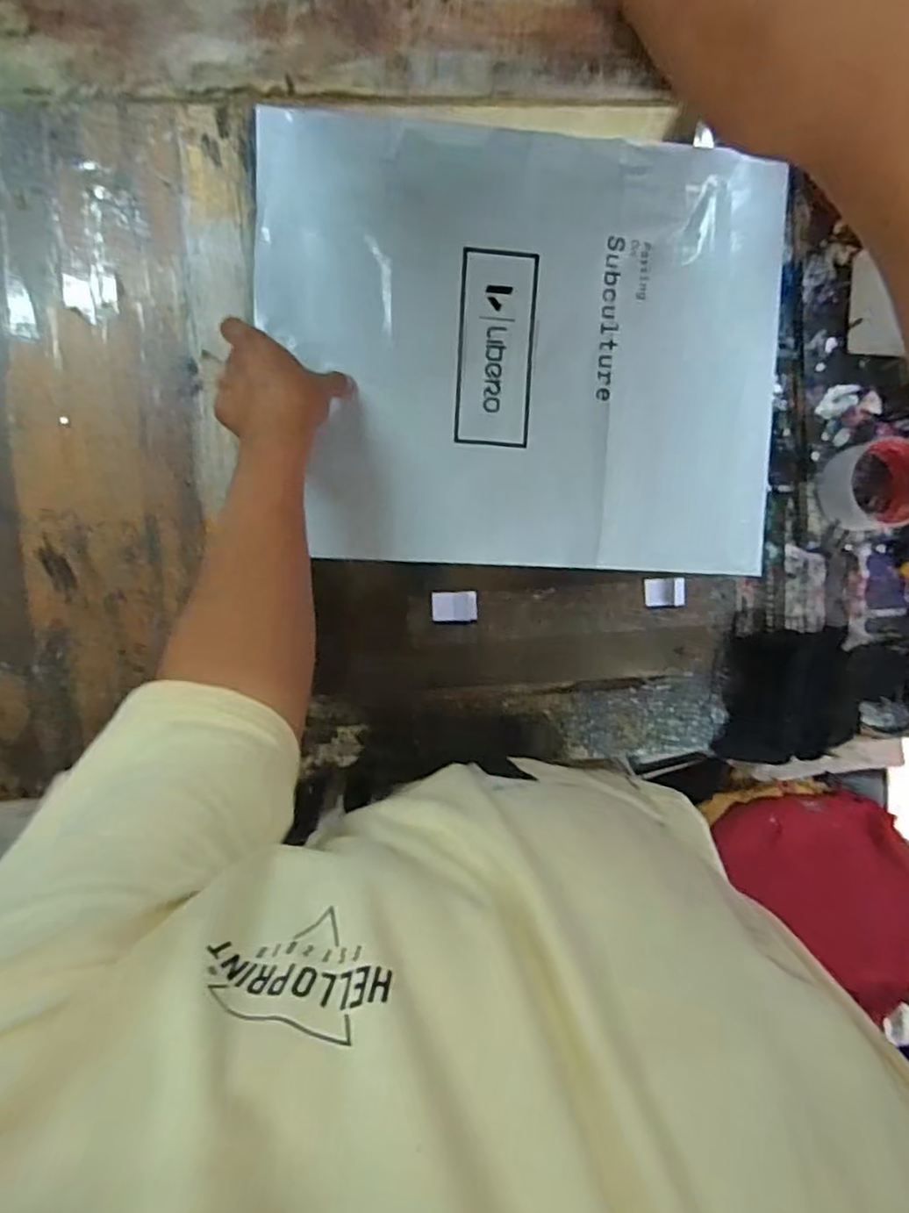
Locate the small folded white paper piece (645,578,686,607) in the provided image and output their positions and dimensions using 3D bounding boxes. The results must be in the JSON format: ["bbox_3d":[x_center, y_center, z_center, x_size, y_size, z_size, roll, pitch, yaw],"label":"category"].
[{"bbox_3d":[0.212,-0.014,0.633,0.042,0.008,0.029,-2,93,-5],"label":"small folded white paper piece"}]

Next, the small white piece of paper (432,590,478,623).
[{"bbox_3d":[0.001,0.000,0.616,0.043,0.006,0.030,-3,93,-5],"label":"small white piece of paper"}]

